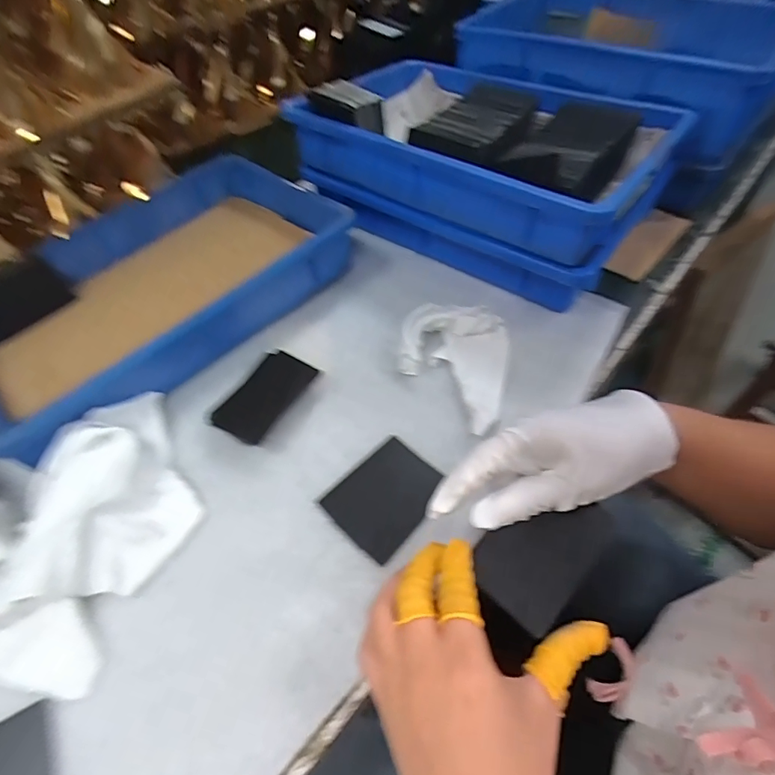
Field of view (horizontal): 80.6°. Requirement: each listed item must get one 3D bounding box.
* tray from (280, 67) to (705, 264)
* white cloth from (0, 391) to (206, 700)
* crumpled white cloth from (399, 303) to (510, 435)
[{"bbox_3d":[0.097,-0.288,0.515,0.390,0.086,0.247,30,58,24],"label":"tray"},{"bbox_3d":[-0.212,0.094,0.333,0.118,0.040,0.204,17,56,13],"label":"white cloth"},{"bbox_3d":[0.059,-0.024,0.419,0.098,0.029,0.119,12,55,10],"label":"crumpled white cloth"}]

